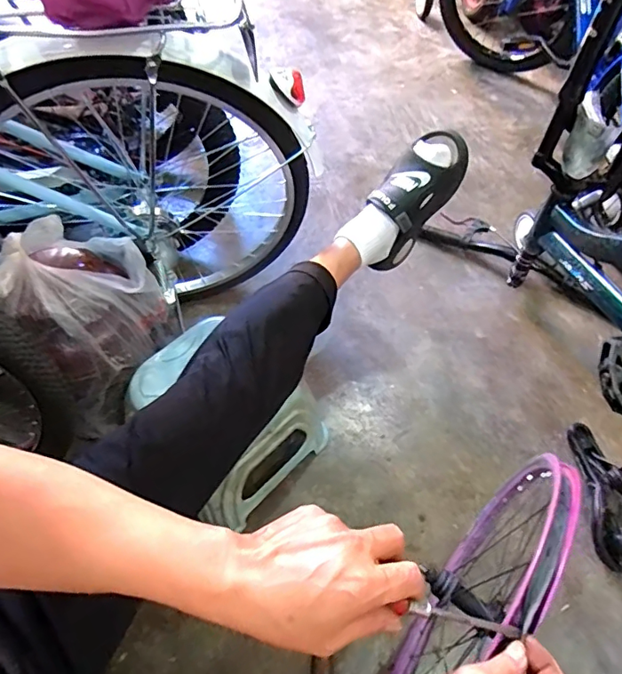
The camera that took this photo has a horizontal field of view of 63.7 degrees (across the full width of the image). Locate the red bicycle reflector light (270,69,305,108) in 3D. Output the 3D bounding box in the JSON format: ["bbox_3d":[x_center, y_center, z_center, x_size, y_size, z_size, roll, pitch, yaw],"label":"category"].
[{"bbox_3d":[-0.030,-0.356,0.704,0.031,0.070,0.037,42,107,23],"label":"red bicycle reflector light"}]

